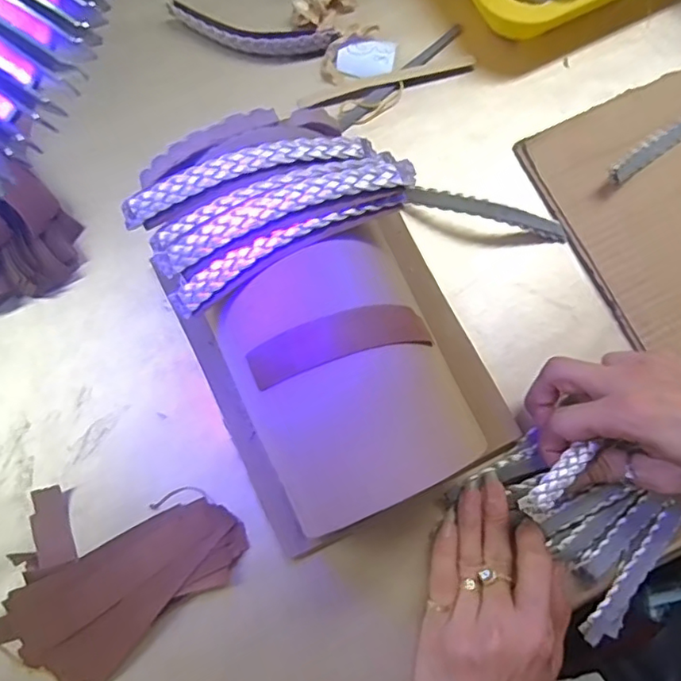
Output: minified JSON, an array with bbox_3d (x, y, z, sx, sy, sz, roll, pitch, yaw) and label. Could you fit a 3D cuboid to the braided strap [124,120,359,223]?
[{"bbox_3d":[-0.046,-0.083,0.278,0.125,0.018,0.013,-17,78,-6],"label":"braided strap"}]

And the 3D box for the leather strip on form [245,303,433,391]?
[{"bbox_3d":[0.001,0.000,0.271,0.087,0.030,0.021,-16,77,-6],"label":"leather strip on form"}]

